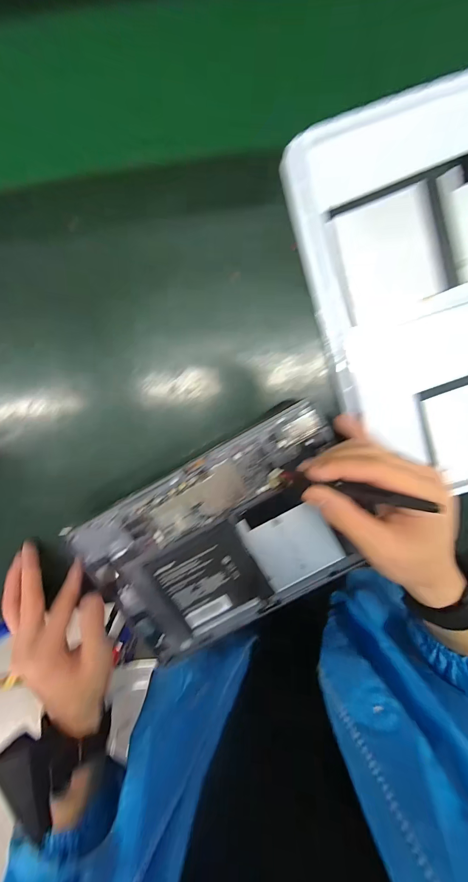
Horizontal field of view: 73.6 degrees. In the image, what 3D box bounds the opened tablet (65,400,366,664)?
[{"bbox_3d":[-0.005,0.095,0.295,0.248,0.012,0.164,-29,97,5],"label":"opened tablet"}]

